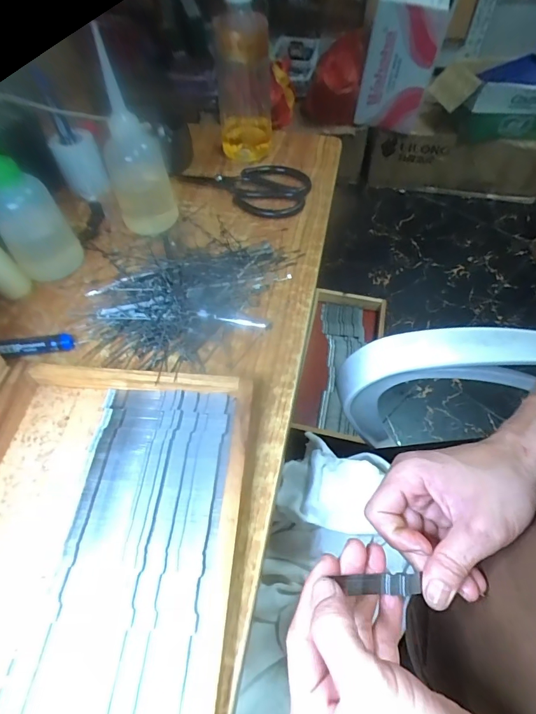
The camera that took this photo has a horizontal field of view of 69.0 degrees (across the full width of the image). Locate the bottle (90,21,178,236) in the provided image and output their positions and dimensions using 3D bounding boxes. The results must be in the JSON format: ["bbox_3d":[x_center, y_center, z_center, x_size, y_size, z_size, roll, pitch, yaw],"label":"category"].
[{"bbox_3d":[-0.139,-0.209,0.404,0.064,0.162,0.052,-12,55,-8],"label":"bottle"}]

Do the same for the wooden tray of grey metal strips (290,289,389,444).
[{"bbox_3d":[0.195,0.011,1.003,0.202,0.050,0.443,10,55,7],"label":"wooden tray of grey metal strips"}]

